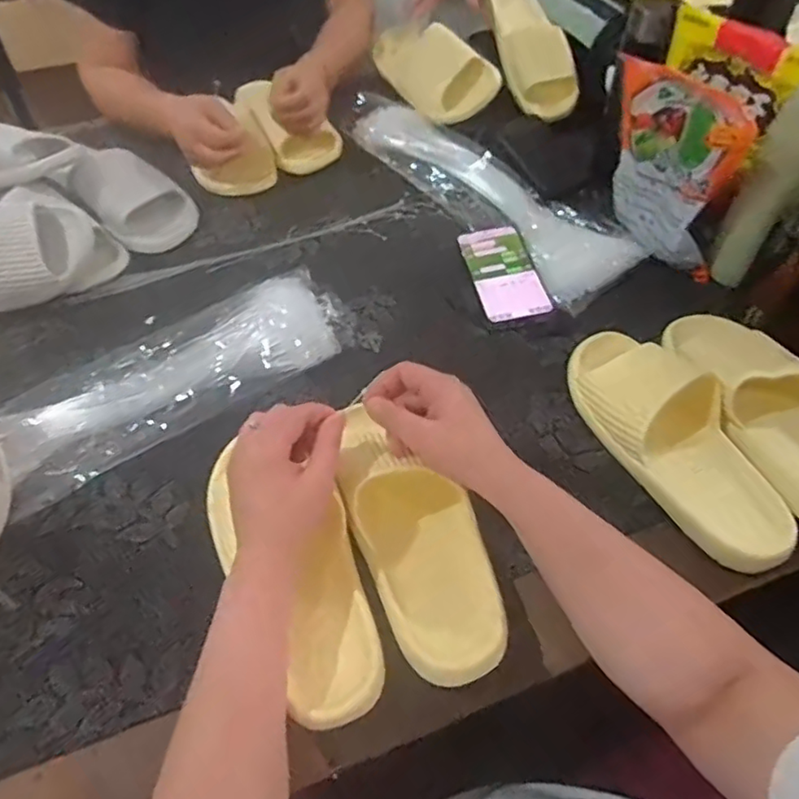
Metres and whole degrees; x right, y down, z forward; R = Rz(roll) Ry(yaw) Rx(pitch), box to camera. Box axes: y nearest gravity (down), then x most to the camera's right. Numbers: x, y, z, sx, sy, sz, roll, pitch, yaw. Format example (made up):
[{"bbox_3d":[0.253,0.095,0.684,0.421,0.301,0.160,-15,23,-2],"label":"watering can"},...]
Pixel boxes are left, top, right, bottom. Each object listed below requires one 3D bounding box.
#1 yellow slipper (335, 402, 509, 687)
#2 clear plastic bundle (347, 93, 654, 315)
[{"bbox_3d":[0.014,0.101,0.490,0.092,0.063,0.220,-19,58,-14],"label":"yellow slipper"},{"bbox_3d":[0.110,-0.285,0.801,0.154,0.027,0.464,-30,58,-21],"label":"clear plastic bundle"}]

